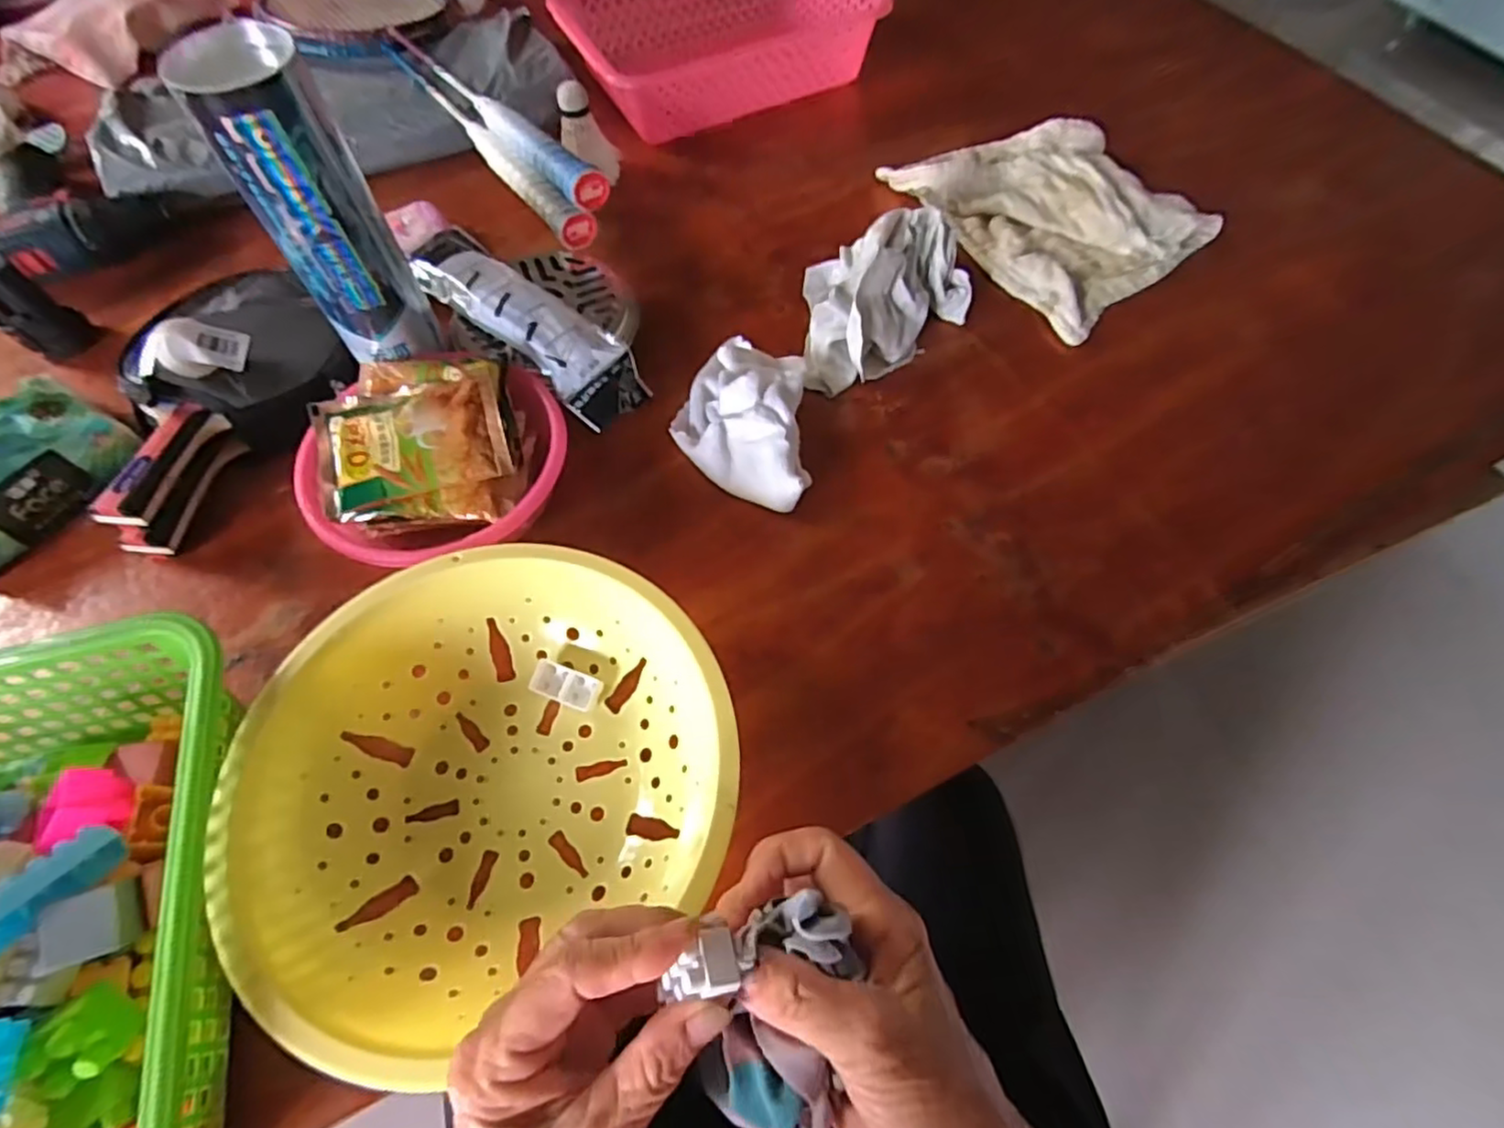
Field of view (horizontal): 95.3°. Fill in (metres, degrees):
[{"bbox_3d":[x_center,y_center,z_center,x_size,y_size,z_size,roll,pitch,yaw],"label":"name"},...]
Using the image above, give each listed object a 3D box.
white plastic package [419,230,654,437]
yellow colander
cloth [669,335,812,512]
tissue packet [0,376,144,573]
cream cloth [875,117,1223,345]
[{"bbox_3d":[-0.170,-0.181,0.512,0.224,0.026,0.060,39,69,19],"label":"white plastic package"},{"bbox_3d":[-0.141,0.107,0.376,0.242,0.065,0.229,-30,64,-14],"label":"yellow colander"},{"bbox_3d":[-0.009,-0.116,0.502,0.098,0.047,0.164,-1,61,2],"label":"cloth"},{"bbox_3d":[-0.506,-0.061,0.471,0.072,0.066,0.137,35,68,19],"label":"tissue packet"},{"bbox_3d":[0.277,-0.321,0.615,0.203,0.031,0.247,-27,64,-13],"label":"cream cloth"}]

